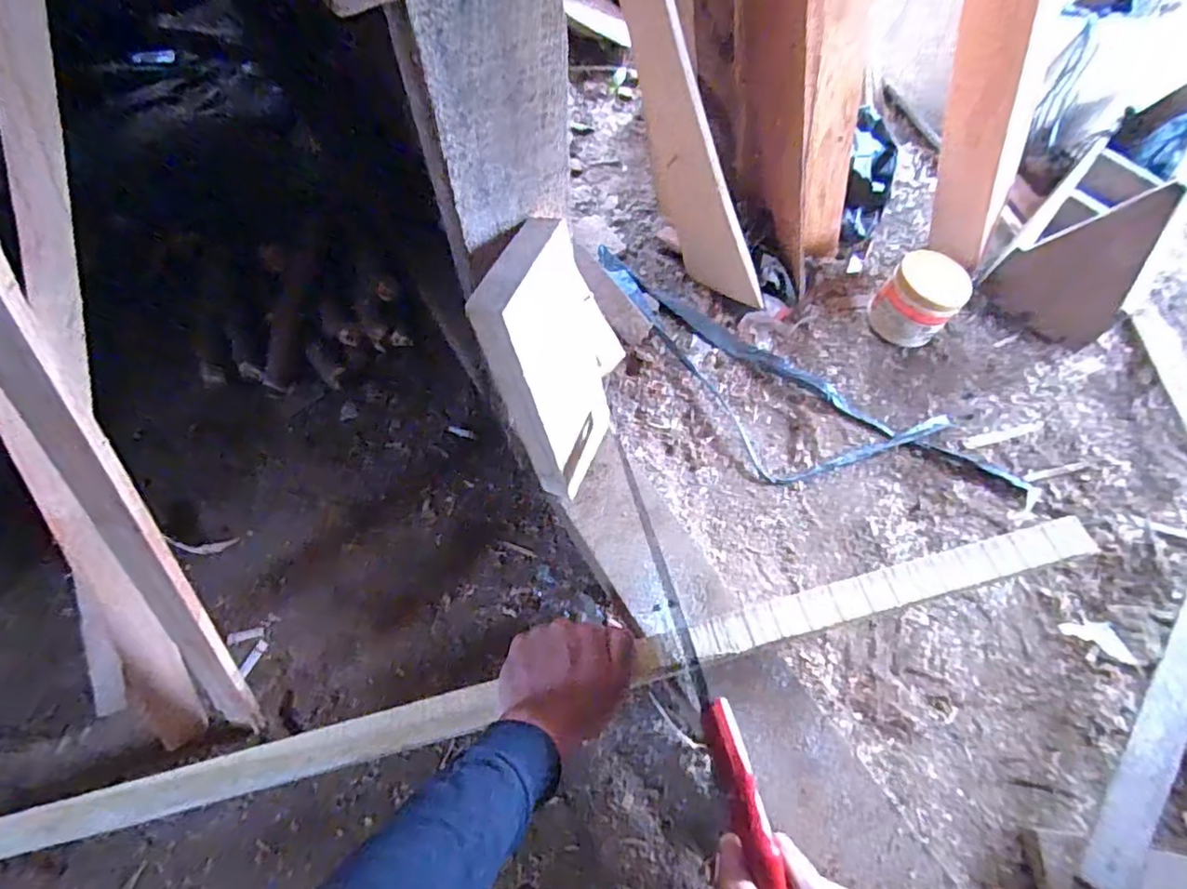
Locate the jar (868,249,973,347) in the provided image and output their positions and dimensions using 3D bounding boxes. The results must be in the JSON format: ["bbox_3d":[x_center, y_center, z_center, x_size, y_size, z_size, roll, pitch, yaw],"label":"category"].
[{"bbox_3d":[0.452,-0.201,0.848,0.100,0.095,0.091,38,62,18],"label":"jar"}]

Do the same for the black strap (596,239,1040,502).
[{"bbox_3d":[0.247,-0.053,0.801,0.607,0.021,0.198,29,62,7],"label":"black strap"}]

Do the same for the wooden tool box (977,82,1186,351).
[{"bbox_3d":[0.794,-0.370,0.915,0.162,0.213,0.475,39,63,19],"label":"wooden tool box"}]

